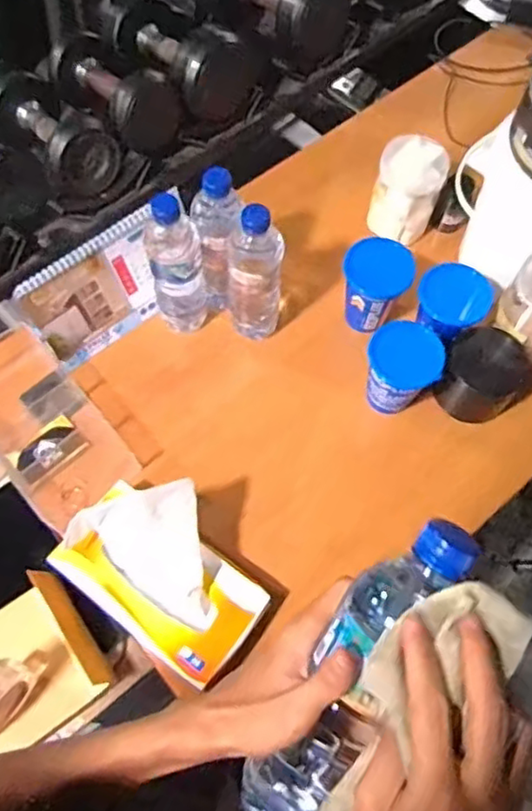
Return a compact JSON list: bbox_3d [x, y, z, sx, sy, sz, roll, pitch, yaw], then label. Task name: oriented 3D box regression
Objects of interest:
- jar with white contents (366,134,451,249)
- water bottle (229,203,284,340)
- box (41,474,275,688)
[{"bbox_3d":[0.202,-0.308,0.936,0.092,0.116,0.092,0,66,0],"label":"jar with white contents"},{"bbox_3d":[-0.013,-0.158,0.819,0.063,0.240,0.066,-1,66,0],"label":"water bottle"},{"bbox_3d":[-0.110,0.180,0.709,0.213,0.140,0.144,36,71,14],"label":"box"}]

